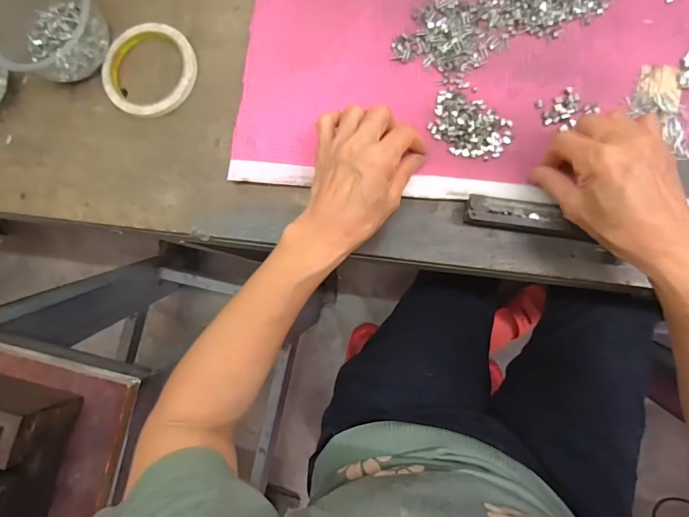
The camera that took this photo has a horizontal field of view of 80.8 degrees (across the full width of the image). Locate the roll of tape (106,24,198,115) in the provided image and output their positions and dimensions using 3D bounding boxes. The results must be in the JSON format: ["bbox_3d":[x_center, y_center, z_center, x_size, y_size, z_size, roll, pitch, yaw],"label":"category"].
[{"bbox_3d":[-0.202,-0.196,0.420,0.098,0.008,0.097,-1,85,7],"label":"roll of tape"}]

